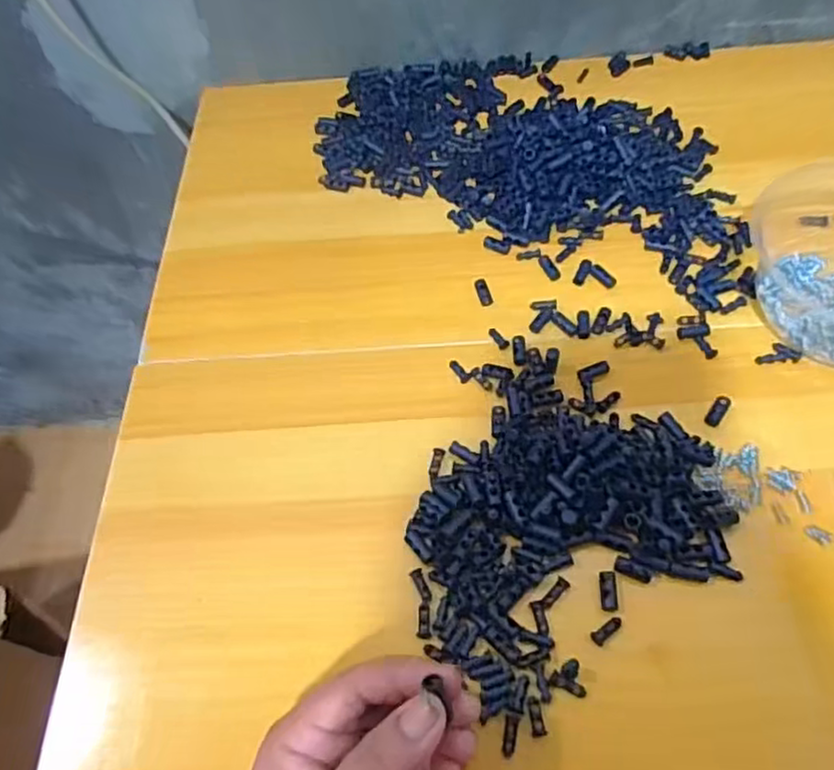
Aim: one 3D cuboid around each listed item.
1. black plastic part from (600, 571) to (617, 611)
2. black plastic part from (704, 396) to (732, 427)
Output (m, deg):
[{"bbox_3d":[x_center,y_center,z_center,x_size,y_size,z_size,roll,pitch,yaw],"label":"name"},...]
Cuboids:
[{"bbox_3d":[0.094,0.100,0.338,0.007,0.004,0.019,0,57,5],"label":"black plastic part"},{"bbox_3d":[0.170,0.015,0.391,0.009,0.004,0.022,29,63,22],"label":"black plastic part"}]

